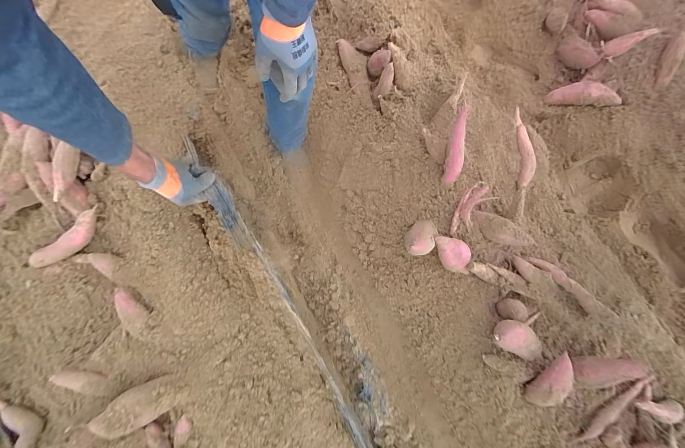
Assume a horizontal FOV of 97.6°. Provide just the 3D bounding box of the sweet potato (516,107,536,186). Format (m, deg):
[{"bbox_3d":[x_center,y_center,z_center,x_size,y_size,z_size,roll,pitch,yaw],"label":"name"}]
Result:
[{"bbox_3d":[0.588,-0.258,0.974,0.052,0.034,0.288,3,76,-1],"label":"sweet potato"}]

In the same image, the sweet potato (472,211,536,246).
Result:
[{"bbox_3d":[0.430,0.018,0.812,0.165,0.055,0.057,32,77,22],"label":"sweet potato"}]

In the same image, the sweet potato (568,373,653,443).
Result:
[{"bbox_3d":[0.683,0.469,0.759,0.263,0.031,0.036,-45,81,2],"label":"sweet potato"}]

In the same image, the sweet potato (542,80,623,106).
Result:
[{"bbox_3d":[0.880,-0.474,1.100,0.226,0.059,0.096,22,73,38],"label":"sweet potato"}]

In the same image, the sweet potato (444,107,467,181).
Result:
[{"bbox_3d":[0.325,-0.232,0.847,0.048,0.060,0.227,7,76,0],"label":"sweet potato"}]

